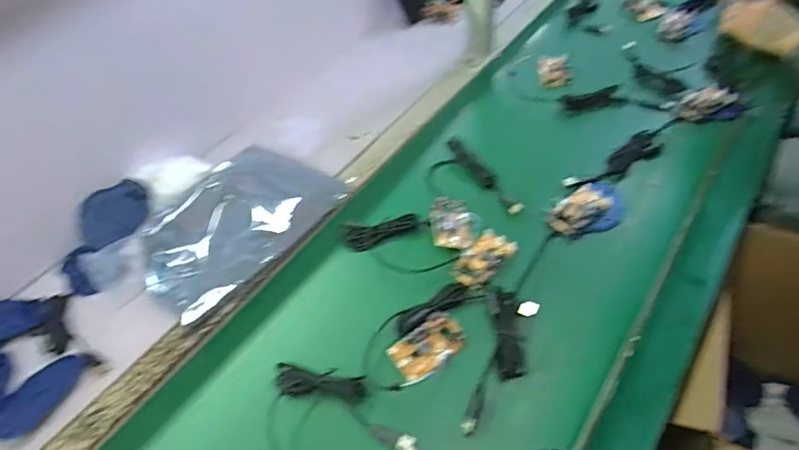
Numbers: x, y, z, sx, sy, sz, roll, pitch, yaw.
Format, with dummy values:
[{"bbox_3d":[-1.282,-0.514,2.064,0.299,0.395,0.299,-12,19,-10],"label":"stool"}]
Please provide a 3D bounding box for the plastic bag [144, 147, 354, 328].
[{"bbox_3d":[-0.217,-0.008,0.671,0.162,0.023,0.266,38,61,15],"label":"plastic bag"}]

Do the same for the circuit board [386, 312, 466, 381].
[{"bbox_3d":[0.031,0.130,0.535,0.077,0.010,0.047,-34,69,-21],"label":"circuit board"}]

